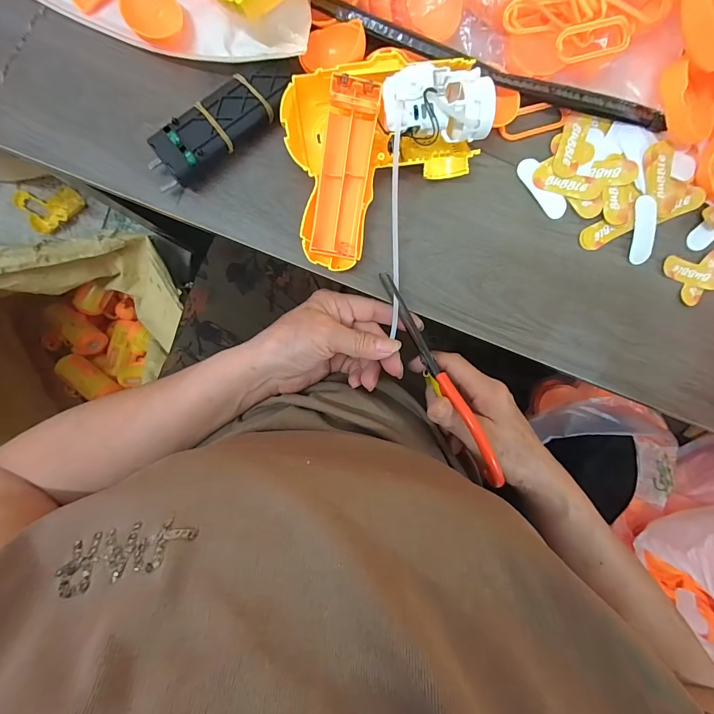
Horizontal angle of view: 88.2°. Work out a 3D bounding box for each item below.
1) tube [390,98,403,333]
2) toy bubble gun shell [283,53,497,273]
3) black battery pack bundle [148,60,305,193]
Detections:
[{"bbox_3d":[0.028,-0.091,0.261,0.007,0.006,0.154,-2,108,-3],"label":"tube"},{"bbox_3d":[0.022,-0.133,0.255,0.130,0.042,0.122,-9,98,-2],"label":"toy bubble gun shell"},{"bbox_3d":[-0.088,-0.161,0.253,0.120,0.023,0.035,-38,98,2],"label":"black battery pack bundle"}]

